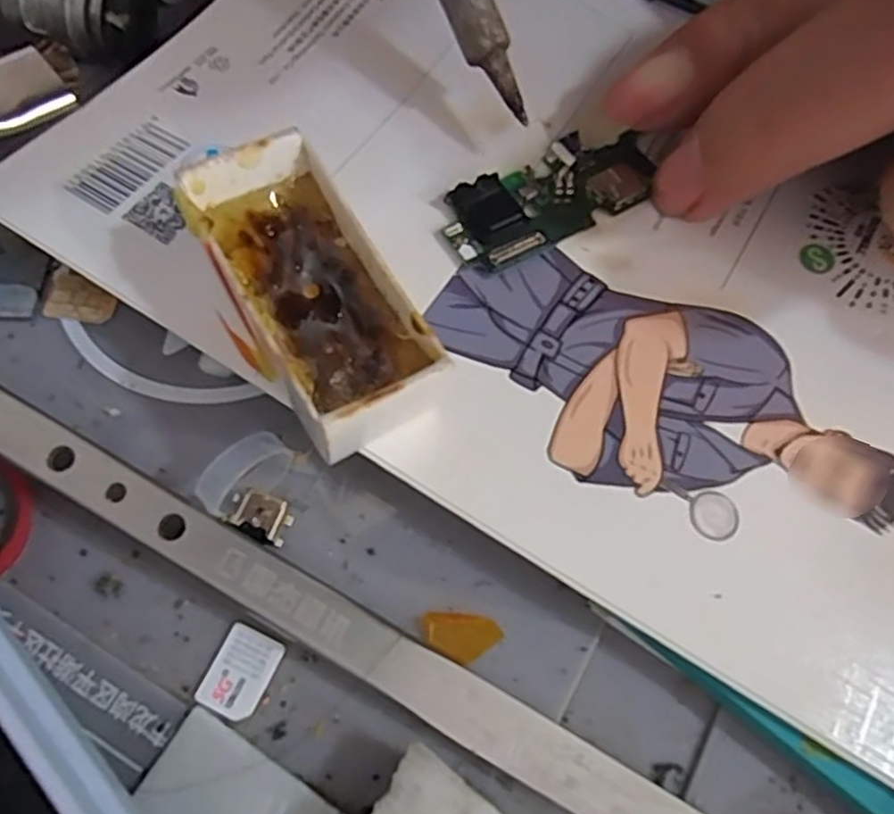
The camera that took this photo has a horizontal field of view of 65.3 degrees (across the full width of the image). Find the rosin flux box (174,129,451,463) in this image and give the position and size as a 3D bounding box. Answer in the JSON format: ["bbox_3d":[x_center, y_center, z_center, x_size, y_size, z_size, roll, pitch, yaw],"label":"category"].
[{"bbox_3d":[-0.020,-0.016,0.108,0.022,0.021,0.046,-30,71,-14],"label":"rosin flux box"}]

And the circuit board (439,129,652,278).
[{"bbox_3d":[0.019,-0.039,0.129,0.042,0.004,0.019,-28,71,-15],"label":"circuit board"}]

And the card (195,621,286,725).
[{"bbox_3d":[-0.032,0.041,0.107,0.009,0.004,0.012,24,69,6],"label":"card"}]

